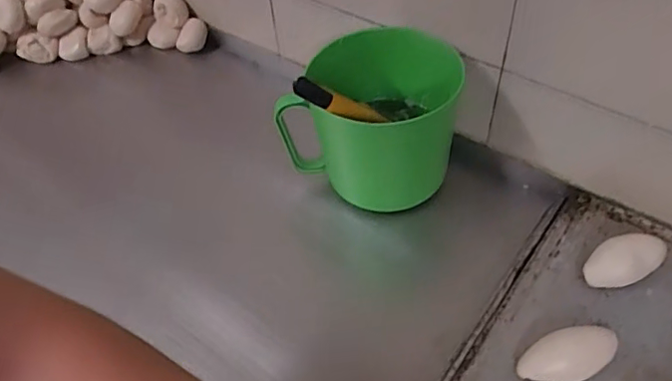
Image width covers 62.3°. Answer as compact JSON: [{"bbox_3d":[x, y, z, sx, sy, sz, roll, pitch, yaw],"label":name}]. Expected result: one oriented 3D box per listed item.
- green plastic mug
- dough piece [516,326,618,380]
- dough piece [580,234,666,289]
[{"bbox_3d":[0.031,-0.072,0.549,0.167,0.136,0.133,3,50,6],"label":"green plastic mug"},{"bbox_3d":[0.179,0.128,0.427,0.079,0.020,0.035,-13,50,-6],"label":"dough piece"},{"bbox_3d":[0.243,0.060,0.469,0.066,0.029,0.033,-14,50,-7],"label":"dough piece"}]

